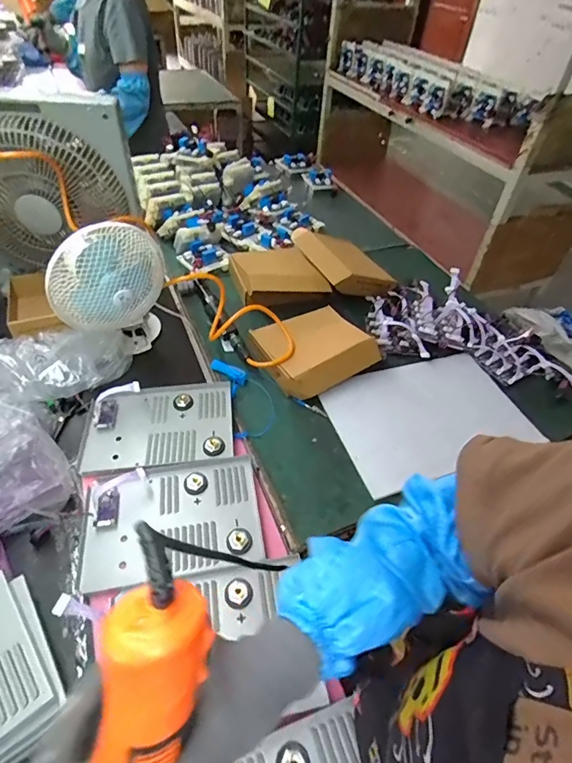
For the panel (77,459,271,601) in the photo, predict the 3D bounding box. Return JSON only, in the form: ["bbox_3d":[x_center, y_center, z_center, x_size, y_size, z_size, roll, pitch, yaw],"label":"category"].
[{"bbox_3d":[-0.175,0.218,0.676,0.268,0.029,0.181,-7,49,-10],"label":"panel"}]

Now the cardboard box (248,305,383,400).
[{"bbox_3d":[0.058,-0.079,0.942,0.234,0.077,0.198,-22,52,-24],"label":"cardboard box"}]

